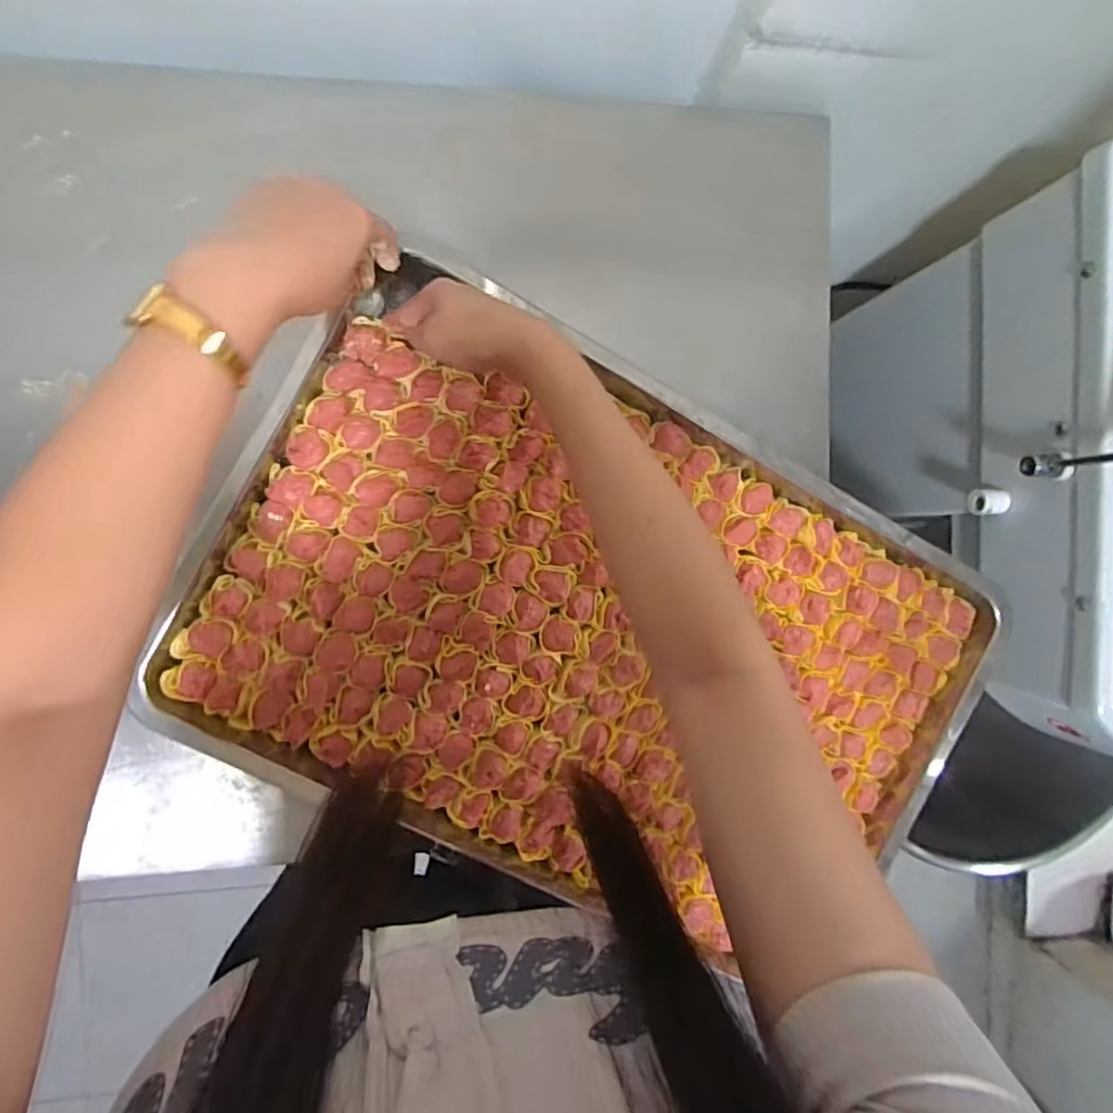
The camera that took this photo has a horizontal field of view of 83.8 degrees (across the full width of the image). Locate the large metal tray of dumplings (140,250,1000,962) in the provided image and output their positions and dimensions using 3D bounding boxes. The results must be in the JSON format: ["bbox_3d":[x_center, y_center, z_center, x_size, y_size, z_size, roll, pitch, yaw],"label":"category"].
[{"bbox_3d":[0.038,0.062,0.480,0.576,0.032,0.381,24,92,-7],"label":"large metal tray of dumplings"}]

